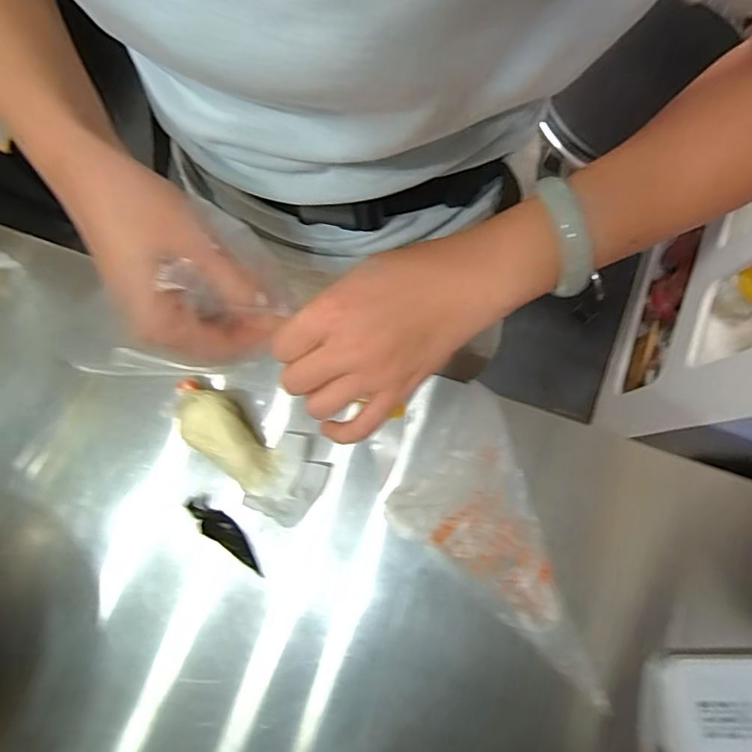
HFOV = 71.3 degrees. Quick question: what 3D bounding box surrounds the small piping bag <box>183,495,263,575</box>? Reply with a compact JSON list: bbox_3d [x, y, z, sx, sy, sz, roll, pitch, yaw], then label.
[{"bbox_3d":[-0.132,0.140,0.461,0.024,0.013,0.089,-41,103,-6],"label":"small piping bag"}]

